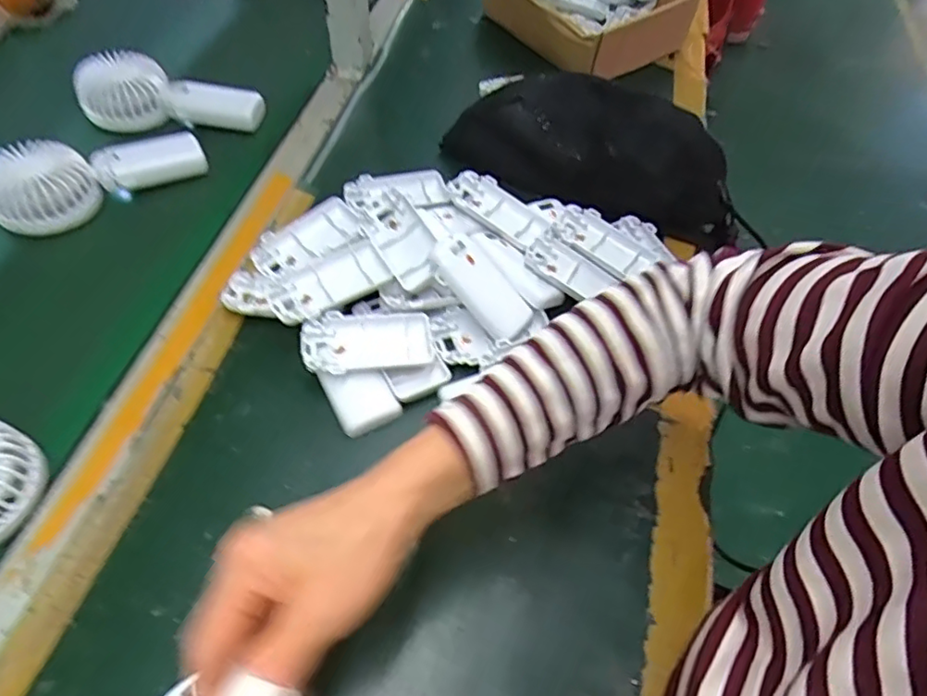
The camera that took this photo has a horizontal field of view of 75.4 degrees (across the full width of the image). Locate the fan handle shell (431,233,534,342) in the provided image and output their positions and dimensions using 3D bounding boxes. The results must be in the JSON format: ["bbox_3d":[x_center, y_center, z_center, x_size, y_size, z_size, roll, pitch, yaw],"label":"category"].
[{"bbox_3d":[0.015,-0.049,0.473,0.091,0.012,0.041,47,59,-10],"label":"fan handle shell"}]

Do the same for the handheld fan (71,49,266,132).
[{"bbox_3d":[-0.300,-0.264,0.621,0.171,0.051,0.083,10,55,5],"label":"handheld fan"}]

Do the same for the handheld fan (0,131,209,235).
[{"bbox_3d":[-0.340,-0.158,0.561,0.178,0.080,0.062,-33,62,-22],"label":"handheld fan"}]

